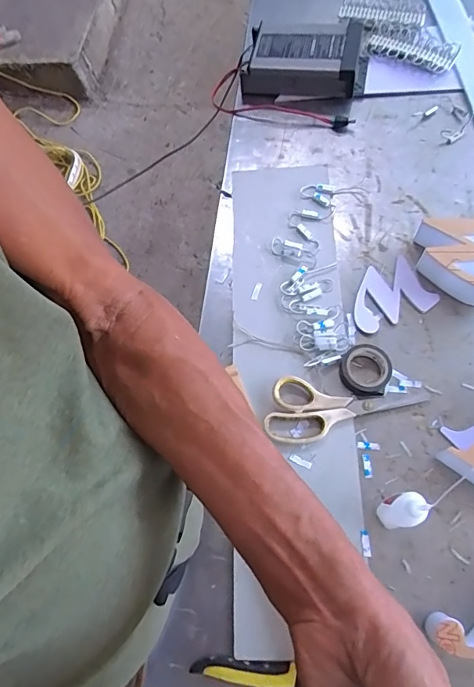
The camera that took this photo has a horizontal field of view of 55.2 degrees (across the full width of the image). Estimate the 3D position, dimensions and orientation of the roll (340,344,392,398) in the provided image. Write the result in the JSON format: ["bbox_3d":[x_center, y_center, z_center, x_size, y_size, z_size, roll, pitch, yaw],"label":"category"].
[{"bbox_3d":[0.149,0.033,0.527,0.057,0.016,0.059,-1,67,3],"label":"roll"}]

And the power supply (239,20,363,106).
[{"bbox_3d":[0.106,-0.450,0.718,0.186,0.058,0.127,6,68,6],"label":"power supply"}]

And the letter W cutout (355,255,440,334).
[{"bbox_3d":[0.191,-0.065,0.576,0.101,0.006,0.081,-21,68,-5],"label":"letter W cutout"}]

